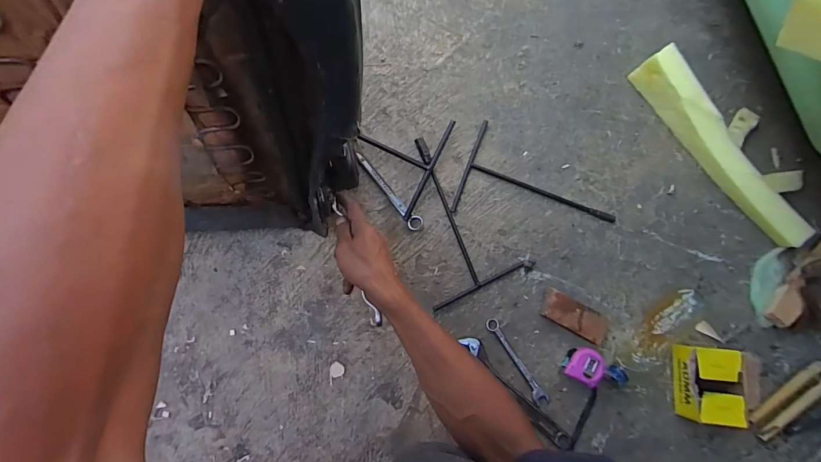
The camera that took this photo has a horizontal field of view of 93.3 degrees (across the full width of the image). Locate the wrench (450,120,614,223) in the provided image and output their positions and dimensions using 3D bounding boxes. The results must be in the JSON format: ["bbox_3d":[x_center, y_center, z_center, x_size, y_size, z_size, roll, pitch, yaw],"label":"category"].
[{"bbox_3d":[0.235,-0.070,0.700,0.281,0.010,0.173,21,81,0],"label":"wrench"}]

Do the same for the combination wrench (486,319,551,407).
[{"bbox_3d":[0.180,0.222,0.657,0.026,0.004,0.163,-34,85,-7],"label":"combination wrench"}]

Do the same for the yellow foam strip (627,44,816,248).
[{"bbox_3d":[0.579,-0.146,0.702,0.058,0.077,0.437,-41,86,-8],"label":"yellow foam strip"}]

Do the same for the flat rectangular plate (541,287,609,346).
[{"bbox_3d":[0.284,0.148,0.664,0.116,0.029,0.049,28,81,1],"label":"flat rectangular plate"}]

